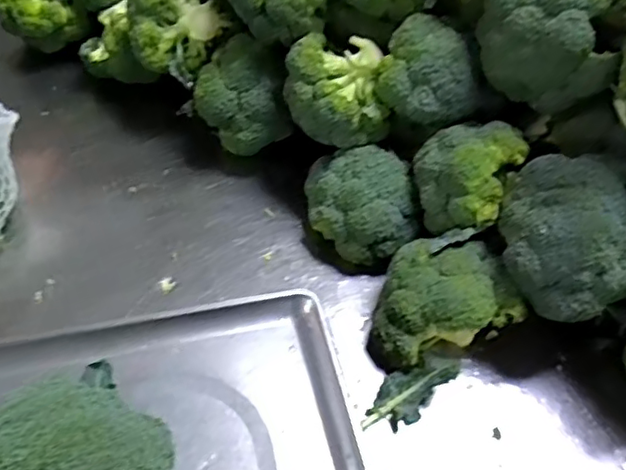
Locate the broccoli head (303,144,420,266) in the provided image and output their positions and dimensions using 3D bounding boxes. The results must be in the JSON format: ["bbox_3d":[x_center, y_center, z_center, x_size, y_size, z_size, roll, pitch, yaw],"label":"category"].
[{"bbox_3d":[0.048,-0.028,0.624,0.114,0.100,0.096,8,53,0],"label":"broccoli head"}]

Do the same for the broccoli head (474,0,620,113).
[{"bbox_3d":[0.201,-0.171,0.527,0.094,0.105,0.091,-3,53,-8],"label":"broccoli head"}]

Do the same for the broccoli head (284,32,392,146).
[{"bbox_3d":[0.027,-0.146,0.611,0.092,0.069,0.099,-23,59,-22],"label":"broccoli head"}]

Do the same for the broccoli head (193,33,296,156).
[{"bbox_3d":[-0.083,-0.137,0.681,0.086,0.126,0.095,-31,62,-26],"label":"broccoli head"}]

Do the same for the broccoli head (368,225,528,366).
[{"bbox_3d":[0.113,0.060,0.563,0.123,0.097,0.097,-13,55,-15],"label":"broccoli head"}]

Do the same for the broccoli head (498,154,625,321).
[{"bbox_3d":[0.214,-0.004,0.507,0.109,0.085,0.108,3,53,-4],"label":"broccoli head"}]

